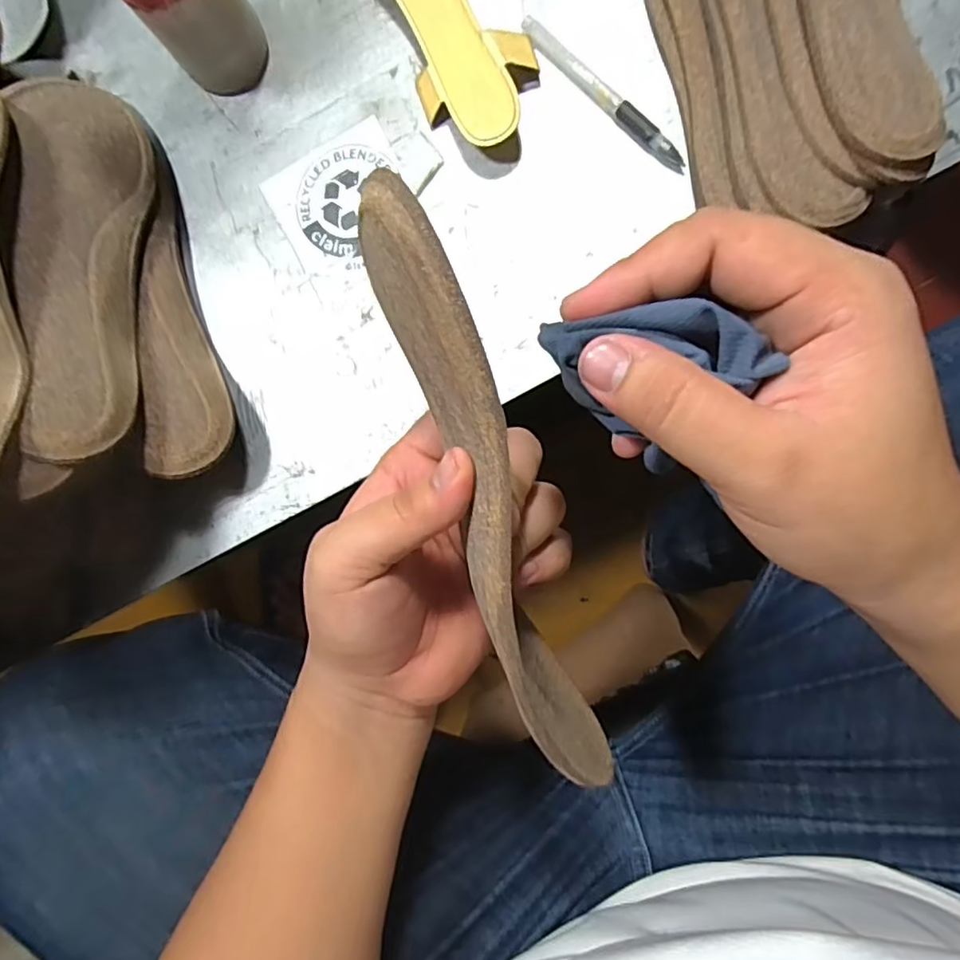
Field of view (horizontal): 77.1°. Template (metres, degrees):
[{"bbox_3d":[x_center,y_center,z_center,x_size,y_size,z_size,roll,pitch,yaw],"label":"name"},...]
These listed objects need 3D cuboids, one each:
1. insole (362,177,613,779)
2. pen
[{"bbox_3d":[0.008,0.018,0.234,0.028,0.081,0.253,-16,108,6],"label":"insole"},{"bbox_3d":[0.072,-0.231,0.358,0.128,0.010,0.010,44,94,5],"label":"pen"}]

